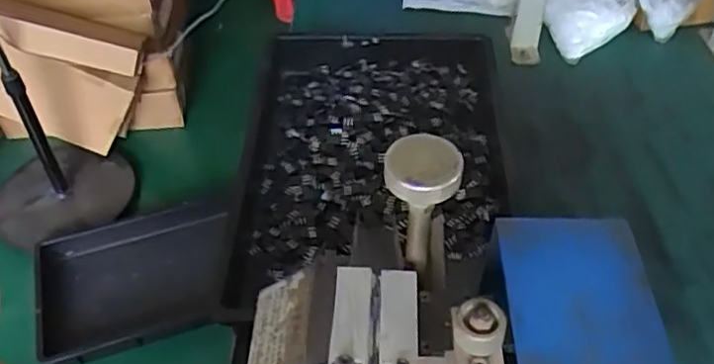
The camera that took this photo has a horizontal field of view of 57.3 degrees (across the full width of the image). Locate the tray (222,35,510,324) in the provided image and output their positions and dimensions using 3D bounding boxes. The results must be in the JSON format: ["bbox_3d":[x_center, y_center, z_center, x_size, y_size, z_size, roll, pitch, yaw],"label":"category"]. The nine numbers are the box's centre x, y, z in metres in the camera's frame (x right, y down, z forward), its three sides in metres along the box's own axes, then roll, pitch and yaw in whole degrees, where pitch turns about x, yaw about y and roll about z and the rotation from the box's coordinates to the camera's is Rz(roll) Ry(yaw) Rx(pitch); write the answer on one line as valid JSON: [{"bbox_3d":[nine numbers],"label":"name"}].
[{"bbox_3d":[0.023,-0.041,0.971,0.378,0.072,0.506,2,50,4],"label":"tray"}]

